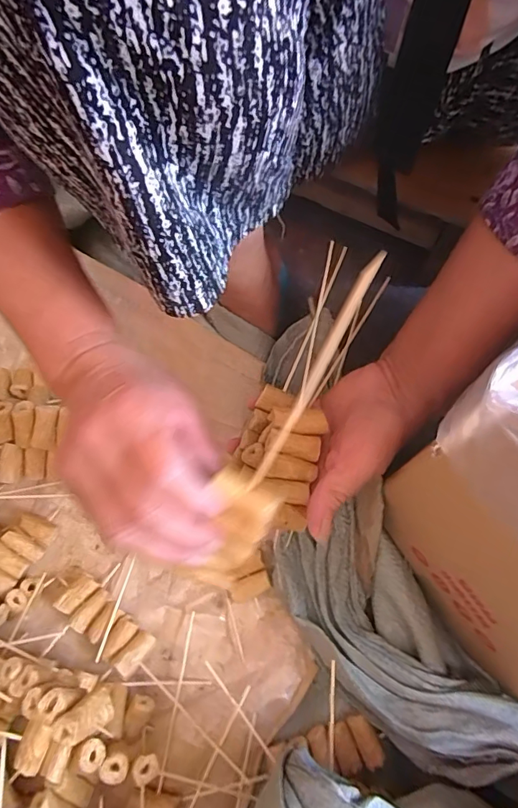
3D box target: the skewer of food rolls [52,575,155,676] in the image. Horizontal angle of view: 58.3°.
[{"bbox_3d":[-0.143,0.193,0.417,0.106,0.030,0.037,36,75,12],"label":"skewer of food rolls"}]

